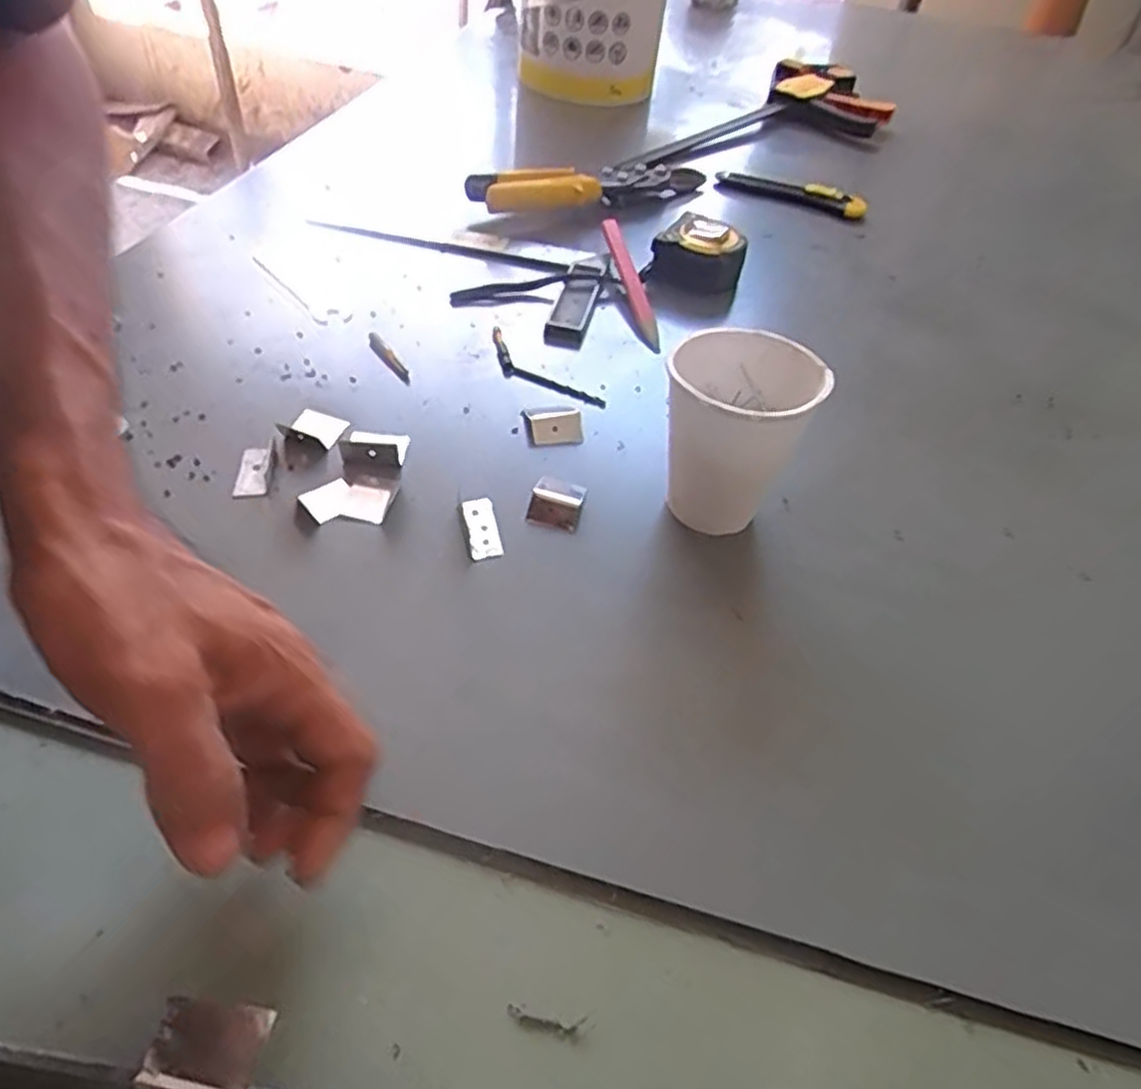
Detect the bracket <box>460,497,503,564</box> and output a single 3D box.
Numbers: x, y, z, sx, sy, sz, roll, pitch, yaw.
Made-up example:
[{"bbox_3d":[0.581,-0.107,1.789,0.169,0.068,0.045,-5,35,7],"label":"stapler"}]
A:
[{"bbox_3d":[-0.047,-0.008,0.397,0.016,0.006,0.040,-7,47,-14],"label":"bracket"}]

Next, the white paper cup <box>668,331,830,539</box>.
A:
[{"bbox_3d":[0.081,-0.054,0.396,0.070,0.094,0.067,3,46,-3],"label":"white paper cup"}]

